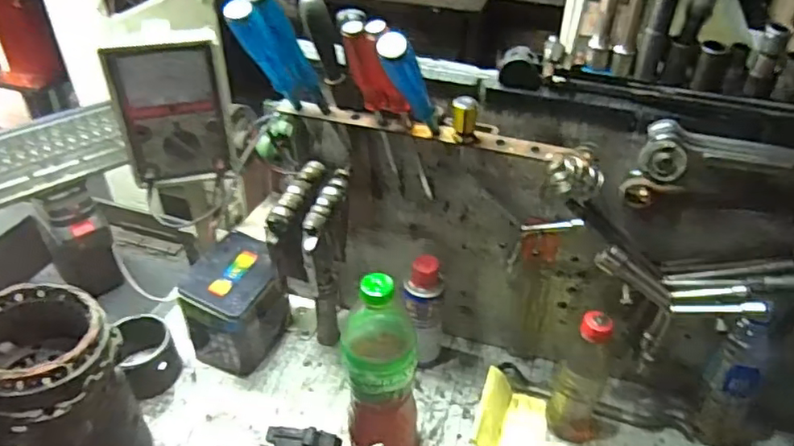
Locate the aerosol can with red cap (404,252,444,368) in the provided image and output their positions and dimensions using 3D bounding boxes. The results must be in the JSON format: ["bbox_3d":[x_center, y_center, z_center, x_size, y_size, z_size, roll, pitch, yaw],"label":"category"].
[{"bbox_3d":[0.034,0.118,0.760,0.055,0.173,0.049,29,46,29],"label":"aerosol can with red cap"}]

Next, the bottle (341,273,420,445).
[{"bbox_3d":[-0.014,0.166,0.625,0.089,0.271,0.074,5,39,3],"label":"bottle"}]

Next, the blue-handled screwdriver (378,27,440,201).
[{"bbox_3d":[0.021,-0.098,0.584,0.031,0.251,0.039,15,71,16],"label":"blue-handled screwdriver"}]

